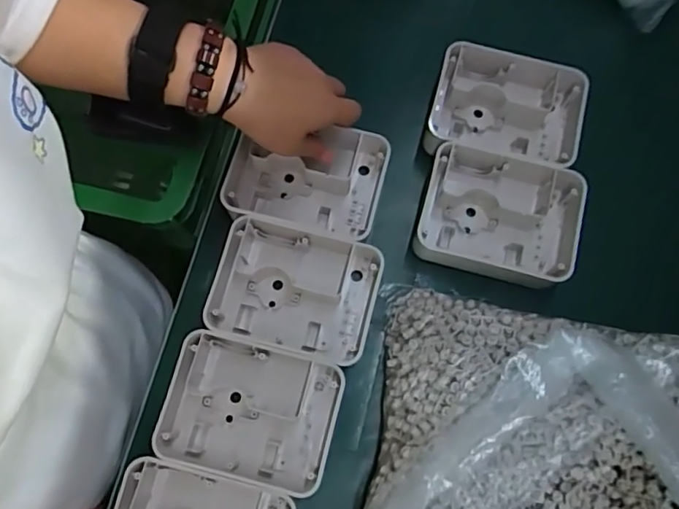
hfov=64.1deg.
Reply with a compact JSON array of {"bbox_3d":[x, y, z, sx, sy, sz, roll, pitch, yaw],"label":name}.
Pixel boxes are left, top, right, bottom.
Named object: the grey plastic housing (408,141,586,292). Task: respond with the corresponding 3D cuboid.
[{"bbox_3d":[0.139,-0.031,0.467,0.137,0.038,0.105,16,75,3],"label":"grey plastic housing"}]

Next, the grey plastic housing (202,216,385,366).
[{"bbox_3d":[-0.036,0.030,0.447,0.130,0.039,0.100,14,75,2],"label":"grey plastic housing"}]

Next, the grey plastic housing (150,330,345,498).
[{"bbox_3d":[-0.069,0.122,0.425,0.130,0.036,0.098,13,75,2],"label":"grey plastic housing"}]

